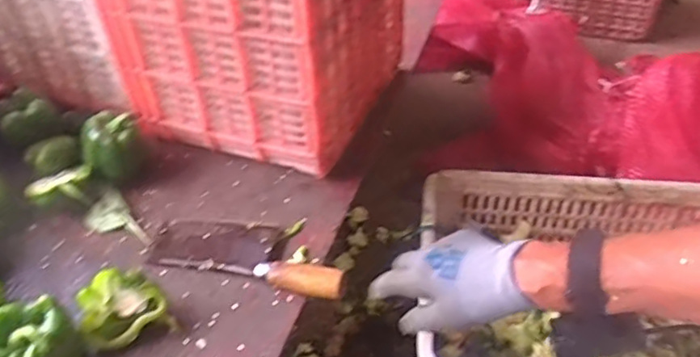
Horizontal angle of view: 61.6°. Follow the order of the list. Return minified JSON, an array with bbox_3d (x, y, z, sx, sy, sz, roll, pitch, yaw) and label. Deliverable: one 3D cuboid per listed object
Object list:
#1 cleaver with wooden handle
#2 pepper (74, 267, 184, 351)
[{"bbox_3d":[-0.112,0.077,0.662,0.234,0.034,0.082,11,43,14],"label":"cleaver with wooden handle"},{"bbox_3d":[-0.227,0.130,0.588,0.083,0.063,0.052,-20,45,-21],"label":"pepper"}]

